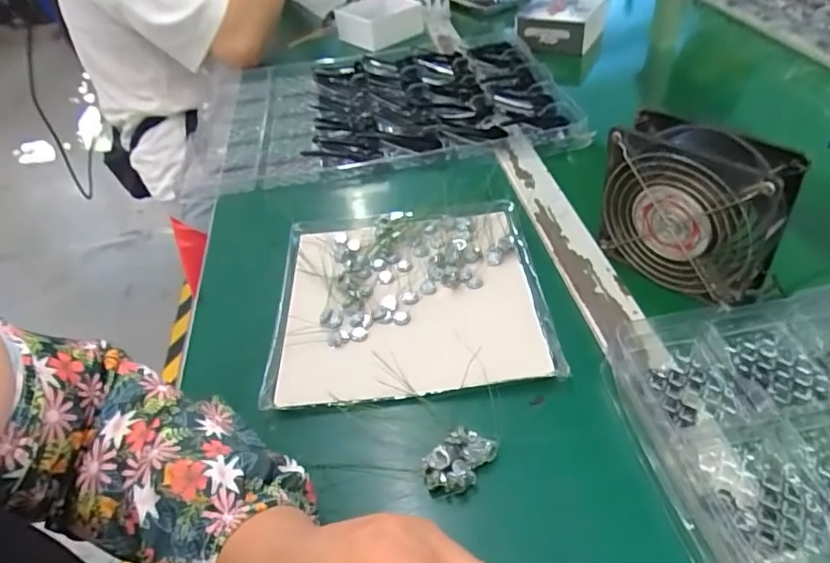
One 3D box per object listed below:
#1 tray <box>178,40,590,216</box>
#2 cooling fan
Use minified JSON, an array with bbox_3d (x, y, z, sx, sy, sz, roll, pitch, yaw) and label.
[{"bbox_3d":[-0.059,-0.229,0.694,0.447,0.020,0.345,-13,41,-6],"label":"tray"},{"bbox_3d":[0.198,-0.050,0.403,0.043,0.118,0.117,-32,46,-24],"label":"cooling fan"}]

